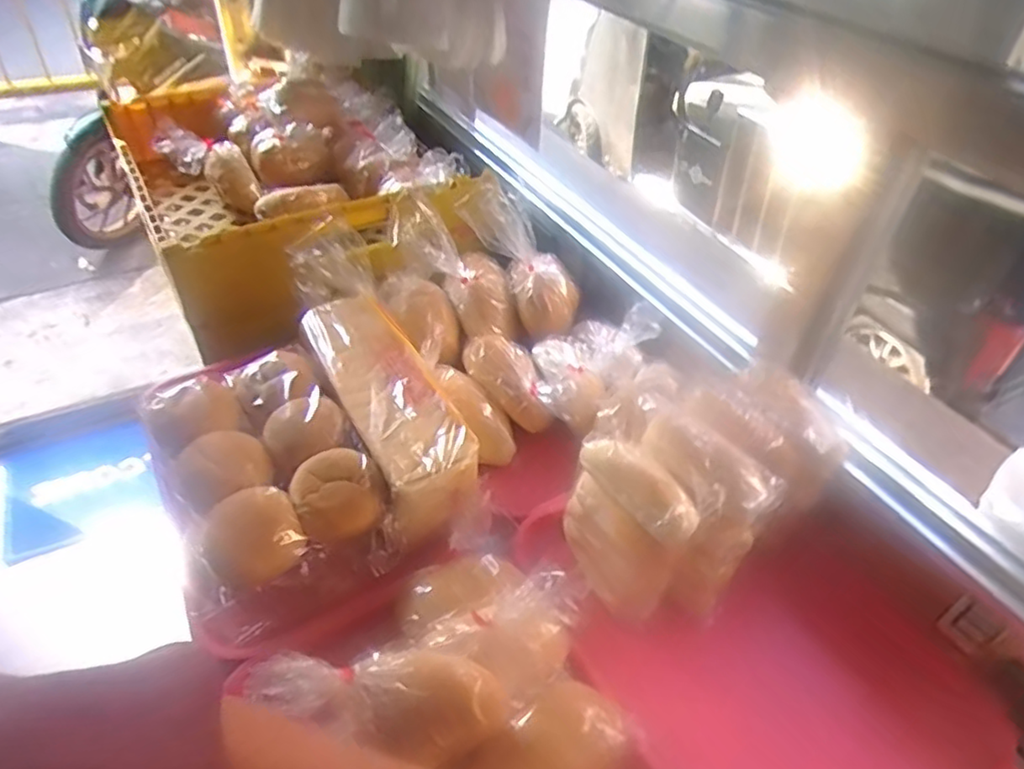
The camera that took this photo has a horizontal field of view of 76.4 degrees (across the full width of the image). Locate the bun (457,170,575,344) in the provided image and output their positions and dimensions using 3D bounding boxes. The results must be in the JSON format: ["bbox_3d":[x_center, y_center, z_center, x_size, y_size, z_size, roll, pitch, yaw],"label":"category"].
[{"bbox_3d":[0.011,-0.164,0.853,0.079,0.225,0.081,-20,36,23],"label":"bun"}]

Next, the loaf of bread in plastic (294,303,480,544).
[{"bbox_3d":[-0.142,0.022,0.736,0.102,0.079,0.314,-19,47,-23],"label":"loaf of bread in plastic"}]

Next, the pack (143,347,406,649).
[{"bbox_3d":[-0.250,0.092,0.668,0.186,0.092,0.281,-19,47,-23],"label":"pack"}]

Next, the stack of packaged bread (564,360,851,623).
[{"bbox_3d":[0.184,0.103,0.652,0.246,0.149,0.156,-22,48,-26],"label":"stack of packaged bread"}]

